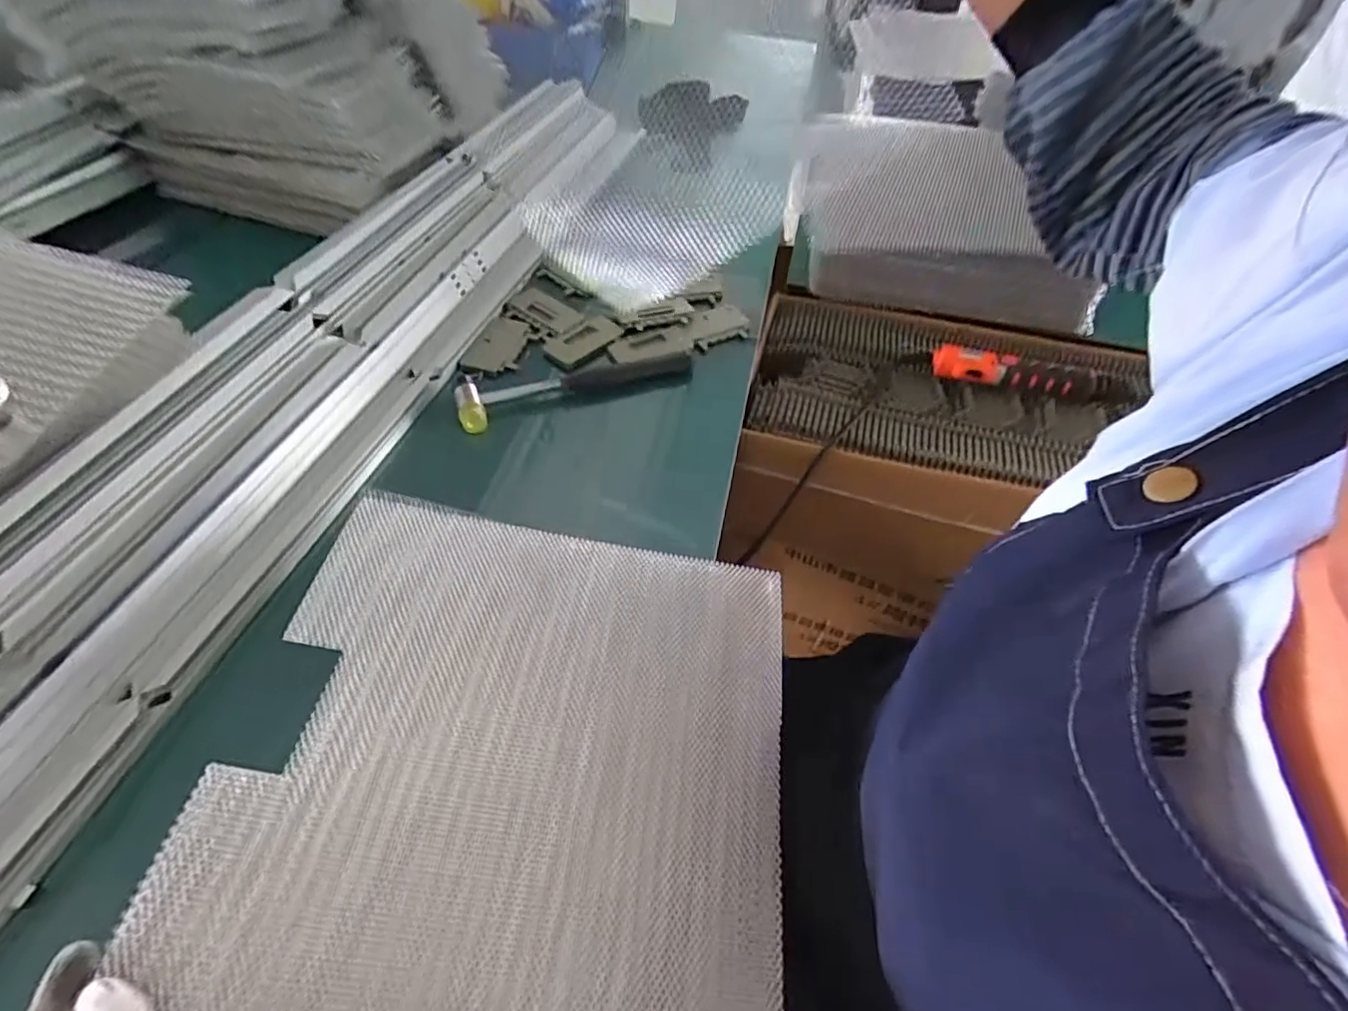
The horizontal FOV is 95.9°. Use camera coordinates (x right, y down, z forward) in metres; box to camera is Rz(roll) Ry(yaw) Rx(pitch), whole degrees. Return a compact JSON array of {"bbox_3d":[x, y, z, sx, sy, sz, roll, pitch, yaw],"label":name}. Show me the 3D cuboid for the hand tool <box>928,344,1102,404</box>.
[{"bbox_3d":[0.382,-0.149,0.687,0.171,0.035,0.039,11,52,4],"label":"hand tool"}]

